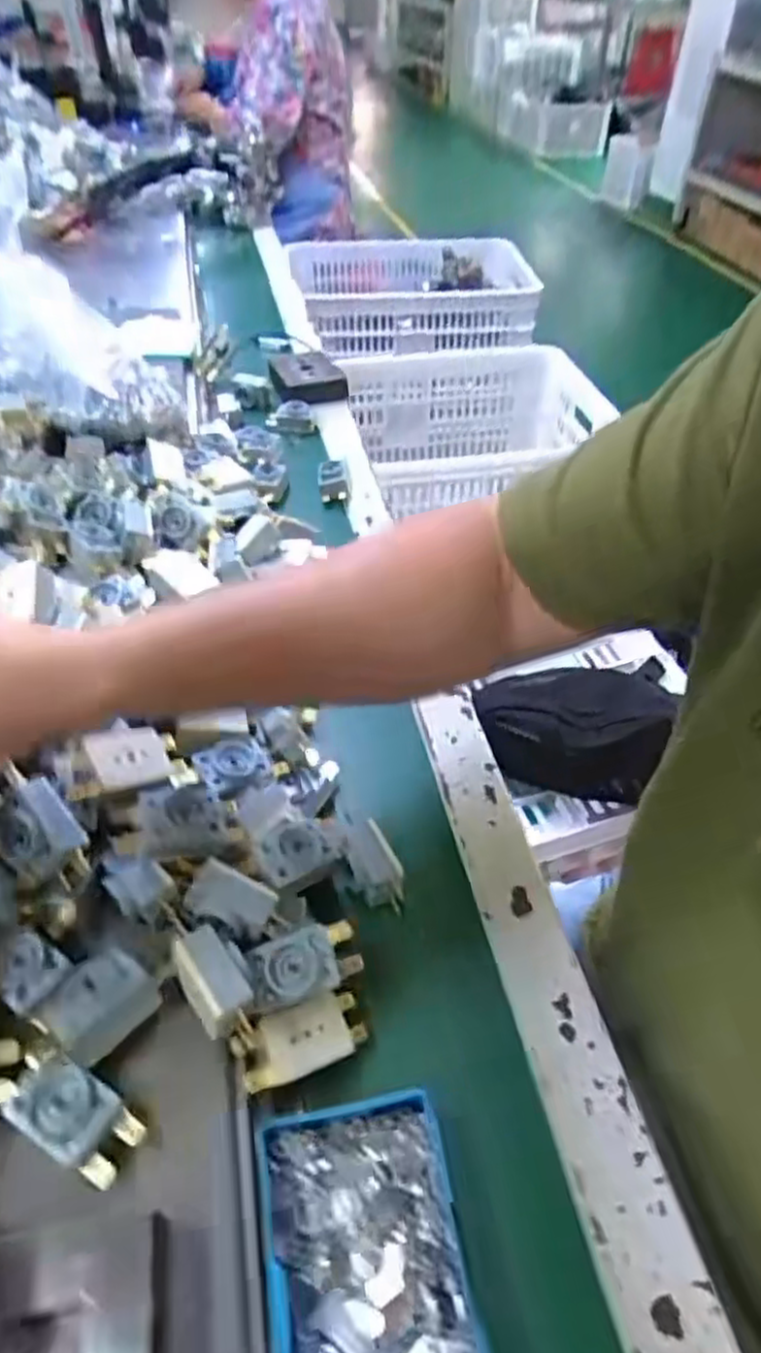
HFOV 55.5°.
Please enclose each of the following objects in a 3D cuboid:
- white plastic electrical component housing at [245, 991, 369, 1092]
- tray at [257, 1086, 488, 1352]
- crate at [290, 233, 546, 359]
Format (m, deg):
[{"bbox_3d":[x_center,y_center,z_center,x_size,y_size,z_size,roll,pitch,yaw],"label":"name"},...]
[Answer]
[{"bbox_3d":[-0.034,0.160,0.322,0.054,0.018,0.029,-19,48,-19],"label":"white plastic electrical component housing"},{"bbox_3d":[-0.004,0.221,0.261,0.072,0.021,0.114,-8,46,-9],"label":"tray"},{"bbox_3d":[0.070,-0.859,1.613,0.477,0.142,0.396,-8,46,-9],"label":"crate"}]

